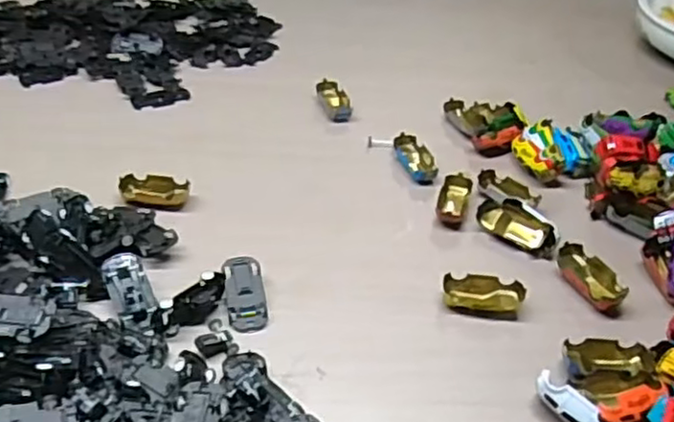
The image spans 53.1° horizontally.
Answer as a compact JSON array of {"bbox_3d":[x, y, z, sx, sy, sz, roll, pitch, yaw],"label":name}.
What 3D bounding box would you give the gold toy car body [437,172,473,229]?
[{"bbox_3d":[0.111,-0.012,0.641,0.027,0.020,0.058,15,41,12],"label":"gold toy car body"}]

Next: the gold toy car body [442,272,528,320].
[{"bbox_3d":[0.118,0.068,0.545,0.063,0.016,0.034,5,40,1],"label":"gold toy car body"}]

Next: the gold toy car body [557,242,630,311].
[{"bbox_3d":[0.212,0.056,0.567,0.031,0.018,0.068,-18,45,-25],"label":"gold toy car body"}]

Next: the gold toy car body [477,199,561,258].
[{"bbox_3d":[0.165,0.012,0.609,0.030,0.021,0.075,-28,49,-33],"label":"gold toy car body"}]

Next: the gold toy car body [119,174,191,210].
[{"bbox_3d":[-0.169,-0.019,0.620,0.060,0.014,0.035,9,40,5],"label":"gold toy car body"}]

